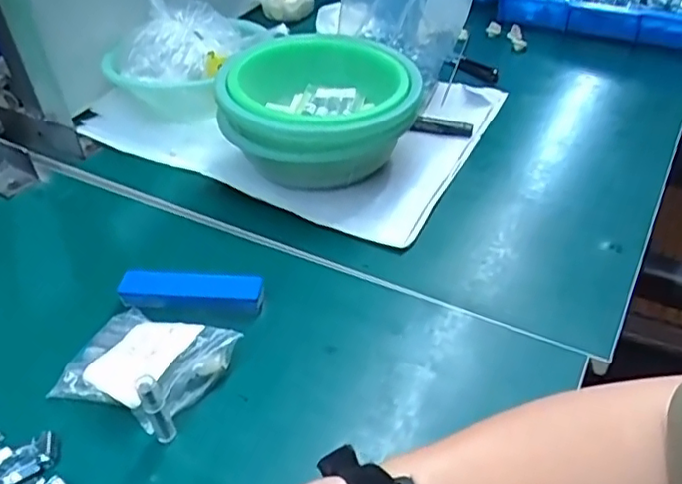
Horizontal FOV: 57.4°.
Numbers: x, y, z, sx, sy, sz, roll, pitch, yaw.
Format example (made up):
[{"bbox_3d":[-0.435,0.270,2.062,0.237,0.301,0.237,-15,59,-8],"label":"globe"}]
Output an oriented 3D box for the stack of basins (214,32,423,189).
[{"bbox_3d":[-0.016,-0.122,0.609,0.169,0.105,0.169,12,43,17],"label":"stack of basins"}]

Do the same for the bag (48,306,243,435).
[{"bbox_3d":[-0.136,0.082,0.436,0.106,0.024,0.082,13,44,18],"label":"bag"}]

